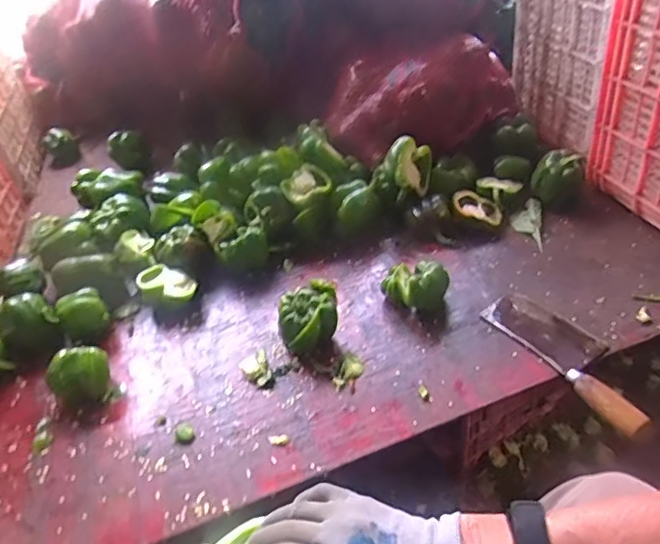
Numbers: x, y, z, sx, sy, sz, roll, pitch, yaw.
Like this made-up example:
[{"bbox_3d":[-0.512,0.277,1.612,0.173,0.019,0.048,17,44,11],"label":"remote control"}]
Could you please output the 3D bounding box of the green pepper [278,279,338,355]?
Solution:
[{"bbox_3d":[-0.029,0.062,0.775,0.082,0.063,0.080,-8,39,-1],"label":"green pepper"}]

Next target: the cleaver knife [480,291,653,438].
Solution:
[{"bbox_3d":[0.312,0.099,0.724,0.089,0.022,0.247,-24,42,-19],"label":"cleaver knife"}]

